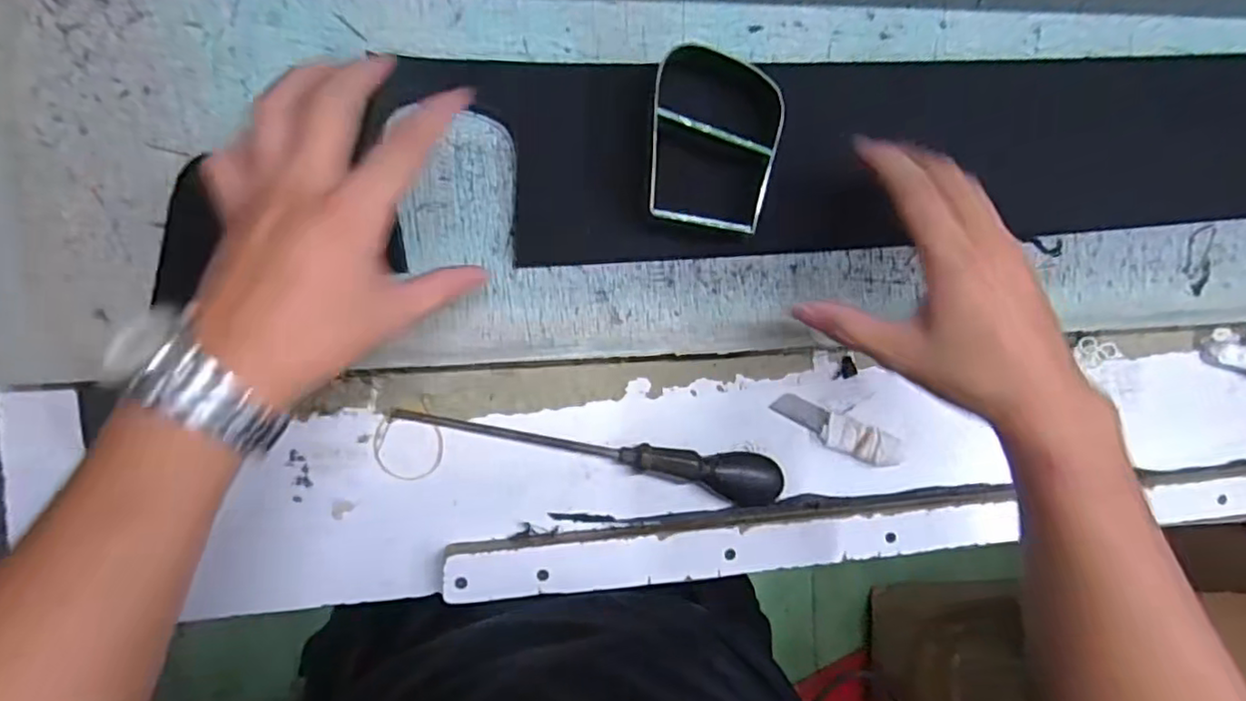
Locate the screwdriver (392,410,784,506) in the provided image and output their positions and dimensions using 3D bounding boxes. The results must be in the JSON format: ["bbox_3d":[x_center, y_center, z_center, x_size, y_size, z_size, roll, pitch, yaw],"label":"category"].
[{"bbox_3d":[-0.018,0.072,0.439,0.272,0.028,0.032,11,92,-9],"label":"screwdriver"}]

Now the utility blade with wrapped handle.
[{"bbox_3d":[0.161,0.061,0.469,0.100,0.020,0.027,23,90,-10],"label":"utility blade with wrapped handle"}]

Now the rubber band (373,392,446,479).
[{"bbox_3d":[-0.148,0.063,0.431,0.045,0.004,0.054,-18,96,-7],"label":"rubber band"}]

